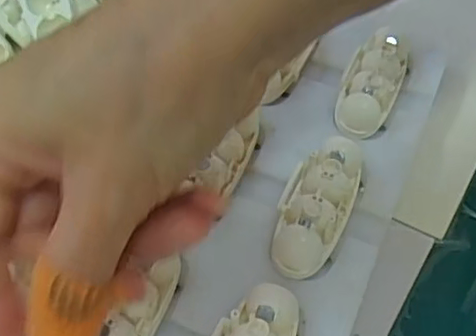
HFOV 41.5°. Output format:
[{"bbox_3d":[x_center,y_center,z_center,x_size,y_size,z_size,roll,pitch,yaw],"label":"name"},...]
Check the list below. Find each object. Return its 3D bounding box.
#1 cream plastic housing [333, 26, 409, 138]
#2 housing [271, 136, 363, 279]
[{"bbox_3d":[0.061,-0.039,0.281,0.023,0.016,0.057,21,55,13],"label":"cream plastic housing"},{"bbox_3d":[0.031,0.012,0.241,0.026,0.015,0.063,20,55,12],"label":"housing"}]

